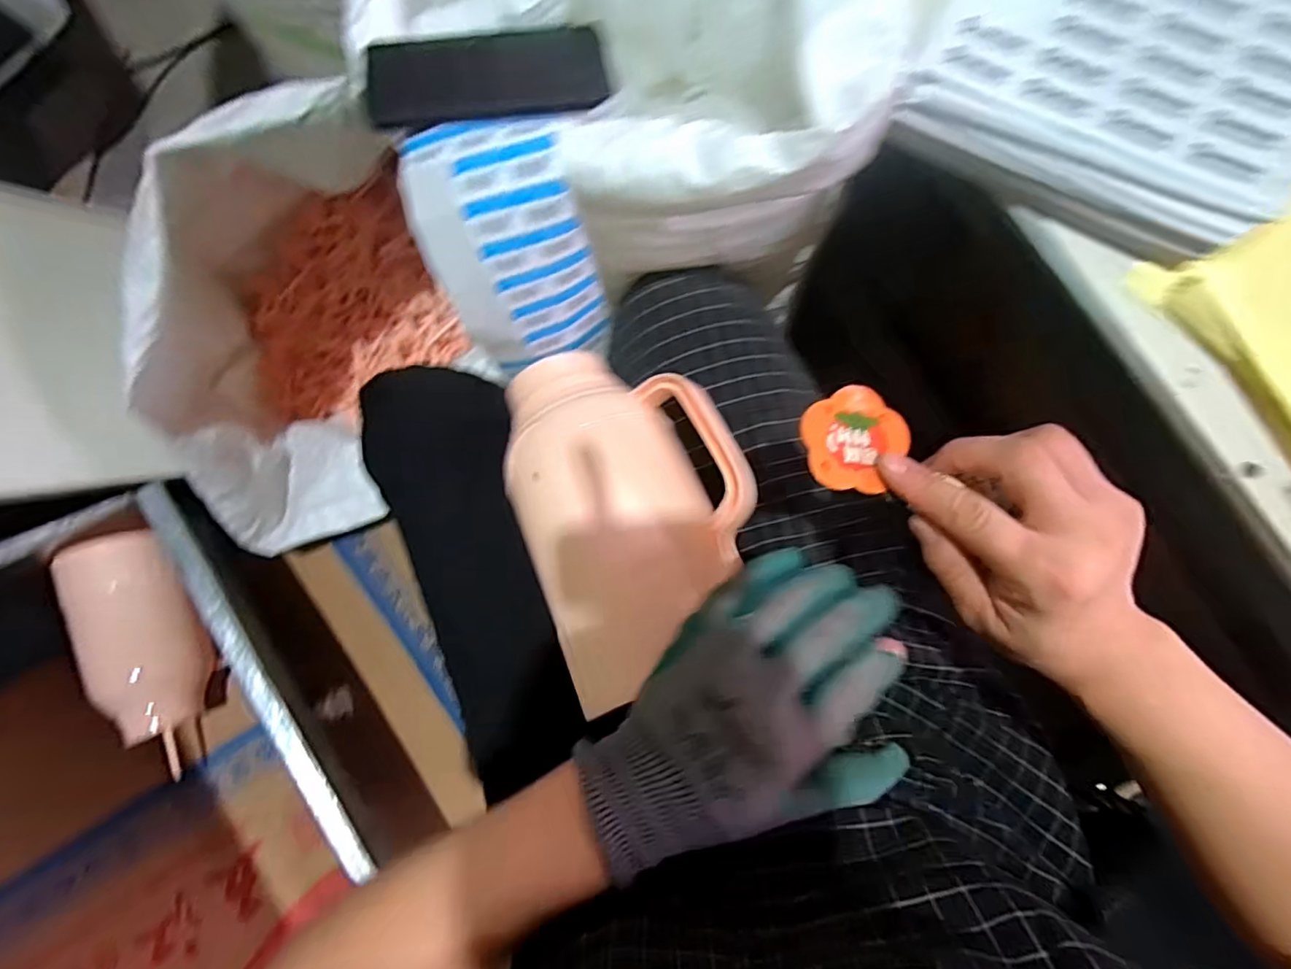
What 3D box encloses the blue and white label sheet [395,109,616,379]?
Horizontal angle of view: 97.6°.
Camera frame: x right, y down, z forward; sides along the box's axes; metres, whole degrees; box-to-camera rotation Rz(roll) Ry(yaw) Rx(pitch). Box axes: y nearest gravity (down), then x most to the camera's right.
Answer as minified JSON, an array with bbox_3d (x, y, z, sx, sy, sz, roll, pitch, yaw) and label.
[{"bbox_3d":[-0.093,-0.162,0.428,0.113,0.185,0.052,-12,53,3],"label":"blue and white label sheet"}]

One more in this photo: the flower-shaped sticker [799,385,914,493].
[{"bbox_3d":[0.106,-0.022,0.284,0.054,0.004,0.052,-28,84,-9],"label":"flower-shaped sticker"}]

